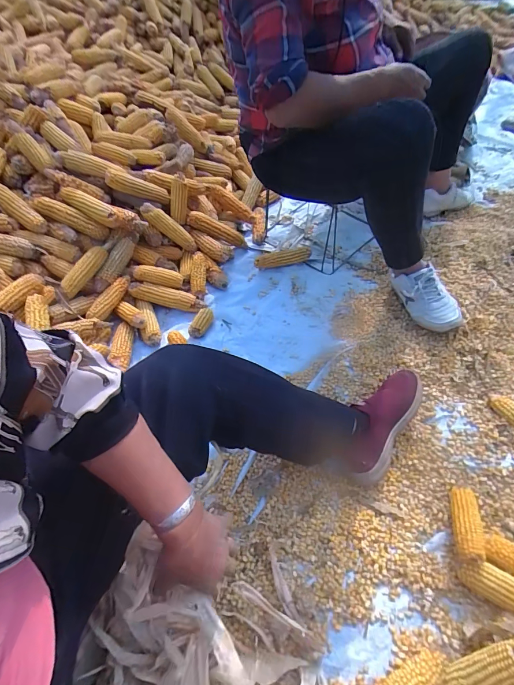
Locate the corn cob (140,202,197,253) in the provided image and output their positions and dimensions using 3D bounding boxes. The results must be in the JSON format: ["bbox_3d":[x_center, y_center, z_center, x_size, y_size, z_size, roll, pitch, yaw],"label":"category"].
[{"bbox_3d":[-0.256,-0.337,1.058,0.041,0.190,0.042,-27,38,41],"label":"corn cob"}]

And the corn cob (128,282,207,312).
[{"bbox_3d":[-0.250,-0.128,1.009,0.210,0.042,0.043,14,52,-8],"label":"corn cob"}]

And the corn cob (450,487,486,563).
[{"bbox_3d":[0.365,0.315,0.629,0.039,0.035,0.133,12,37,13],"label":"corn cob"}]

